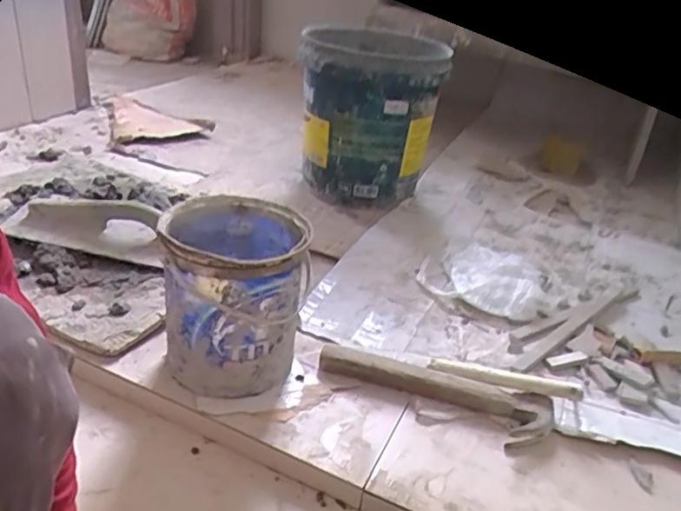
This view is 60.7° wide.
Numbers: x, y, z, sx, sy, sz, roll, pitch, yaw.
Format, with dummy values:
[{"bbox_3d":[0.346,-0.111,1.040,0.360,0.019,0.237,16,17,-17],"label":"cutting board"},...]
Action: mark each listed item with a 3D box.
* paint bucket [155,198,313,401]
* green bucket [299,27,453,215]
[{"bbox_3d":[-0.135,0.044,0.738,0.161,0.194,0.183,-1,31,-14],"label":"paint bucket"},{"bbox_3d":[0.047,-0.269,1.177,0.254,0.327,0.284,6,30,-3],"label":"green bucket"}]

